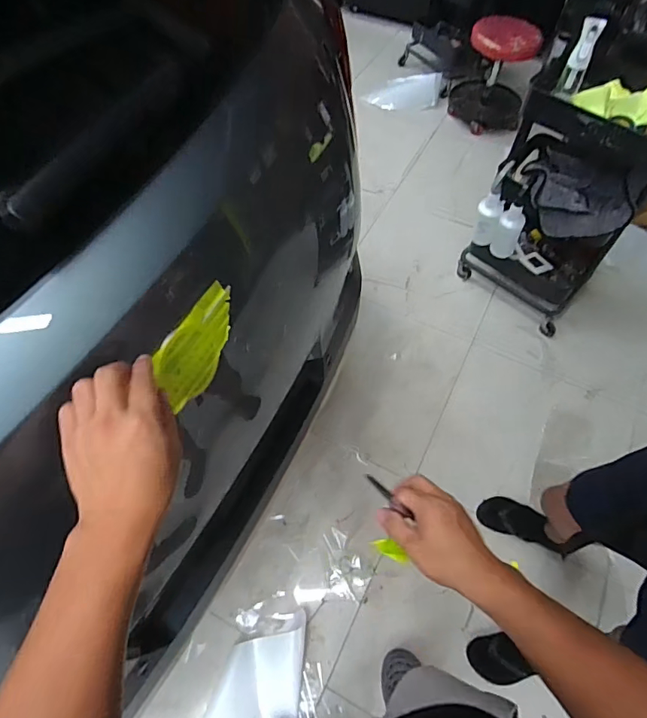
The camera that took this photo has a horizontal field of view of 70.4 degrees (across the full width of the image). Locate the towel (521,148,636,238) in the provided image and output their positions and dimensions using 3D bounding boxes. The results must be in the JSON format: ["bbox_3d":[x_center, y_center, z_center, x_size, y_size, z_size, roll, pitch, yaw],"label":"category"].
[{"bbox_3d":[0.740,-0.482,1.380,0.328,0.205,0.103,40,66,22],"label":"towel"}]

